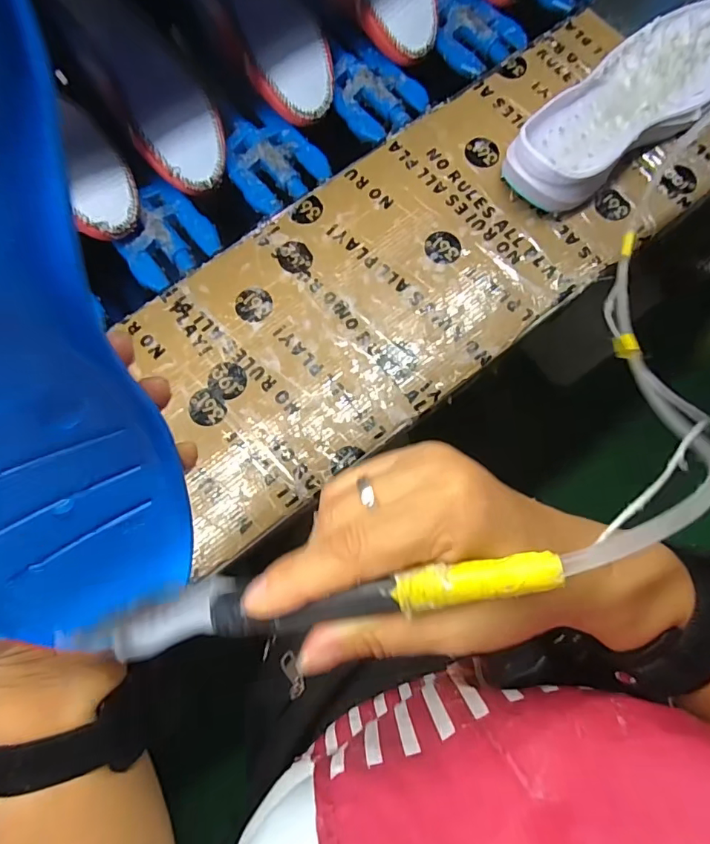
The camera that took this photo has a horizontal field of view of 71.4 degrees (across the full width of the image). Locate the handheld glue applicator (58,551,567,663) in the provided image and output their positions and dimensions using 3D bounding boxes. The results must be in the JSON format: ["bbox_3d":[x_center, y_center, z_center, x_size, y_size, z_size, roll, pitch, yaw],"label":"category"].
[{"bbox_3d":[-0.028,0.063,0.170,0.184,0.016,0.020,-14,76,18],"label":"handheld glue applicator"}]

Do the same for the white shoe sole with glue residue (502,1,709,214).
[{"bbox_3d":[0.259,-0.297,0.469,0.279,0.047,0.103,-43,80,-8],"label":"white shoe sole with glue residue"}]

